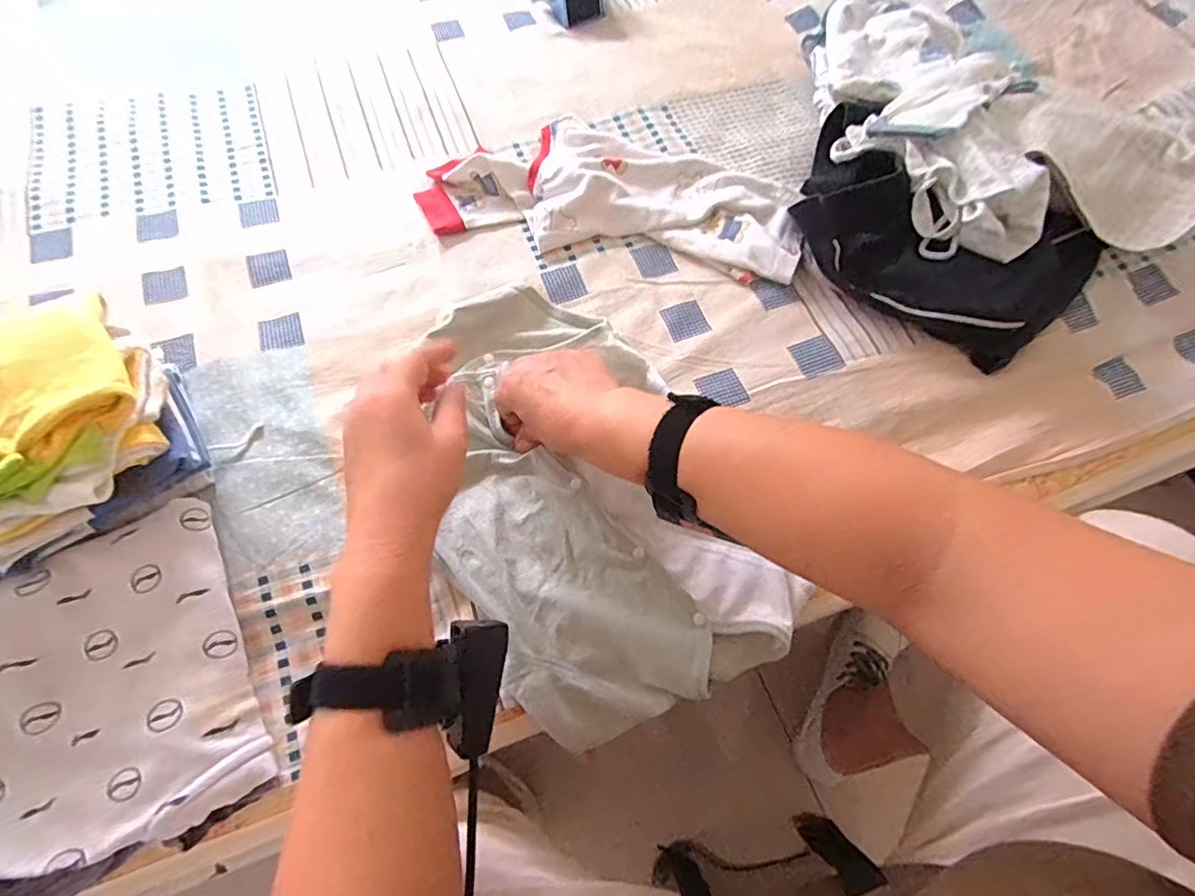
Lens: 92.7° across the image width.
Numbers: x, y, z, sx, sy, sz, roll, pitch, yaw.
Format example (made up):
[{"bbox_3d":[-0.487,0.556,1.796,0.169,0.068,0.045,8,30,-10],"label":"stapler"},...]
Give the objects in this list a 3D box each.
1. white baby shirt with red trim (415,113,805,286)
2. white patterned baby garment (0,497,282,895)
[{"bbox_3d":[0.016,-0.256,0.560,0.354,0.036,0.166,10,68,2],"label":"white baby shirt with red trim"},{"bbox_3d":[-0.313,0.155,0.355,0.169,0.048,0.202,-23,71,-11],"label":"white patterned baby garment"}]

